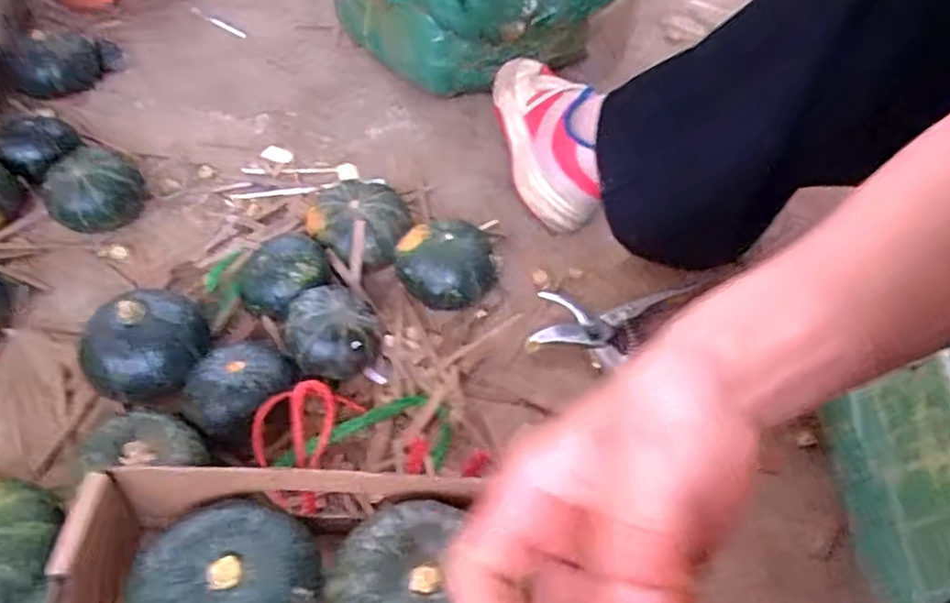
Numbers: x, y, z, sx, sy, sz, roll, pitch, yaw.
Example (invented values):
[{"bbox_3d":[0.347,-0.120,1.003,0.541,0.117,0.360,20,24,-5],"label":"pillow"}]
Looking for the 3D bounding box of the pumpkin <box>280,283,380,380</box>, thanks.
[{"bbox_3d":[-0.111,0.026,0.496,0.066,0.053,0.069,-4,49,-9],"label":"pumpkin"}]

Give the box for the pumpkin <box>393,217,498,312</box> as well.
[{"bbox_3d":[-0.025,-0.027,0.551,0.080,0.056,0.067,8,48,2],"label":"pumpkin"}]

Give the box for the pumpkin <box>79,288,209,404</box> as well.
[{"bbox_3d":[-0.239,0.036,0.472,0.084,0.068,0.076,-21,53,-22],"label":"pumpkin"}]

